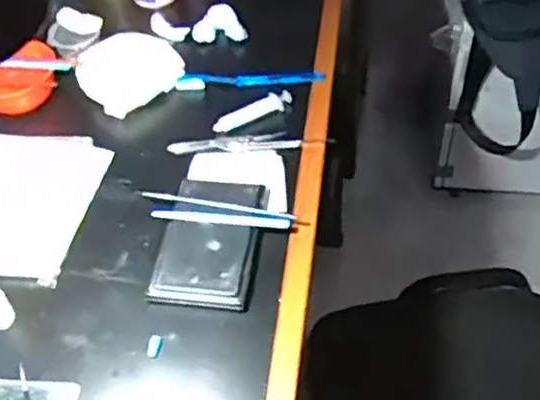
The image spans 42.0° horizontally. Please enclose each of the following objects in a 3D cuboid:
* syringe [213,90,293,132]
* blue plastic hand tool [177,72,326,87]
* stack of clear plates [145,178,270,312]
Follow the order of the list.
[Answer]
[{"bbox_3d":[-0.020,-0.107,0.859,0.101,0.020,0.021,-25,52,-18],"label":"syringe"},{"bbox_3d":[-0.024,-0.157,0.908,0.185,0.017,0.025,-3,49,0],"label":"blue plastic hand tool"},{"bbox_3d":[-0.061,0.043,0.725,0.097,0.030,0.148,5,50,8],"label":"stack of clear plates"}]

